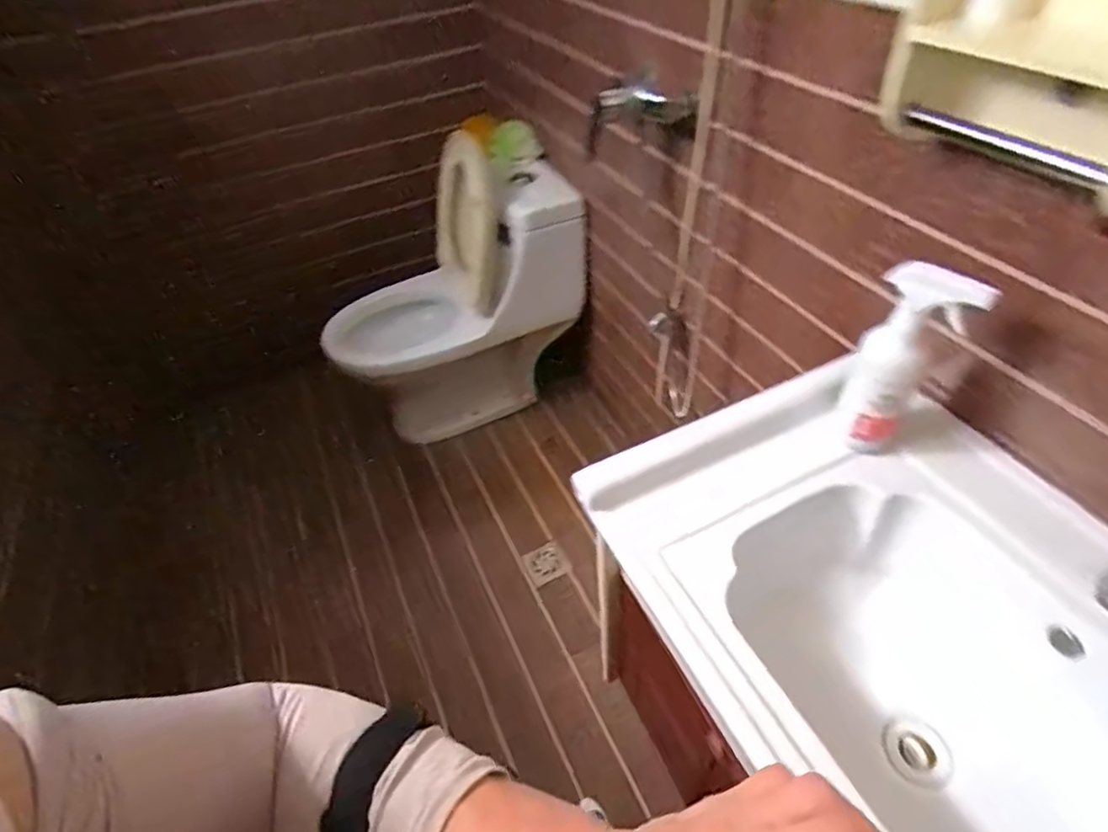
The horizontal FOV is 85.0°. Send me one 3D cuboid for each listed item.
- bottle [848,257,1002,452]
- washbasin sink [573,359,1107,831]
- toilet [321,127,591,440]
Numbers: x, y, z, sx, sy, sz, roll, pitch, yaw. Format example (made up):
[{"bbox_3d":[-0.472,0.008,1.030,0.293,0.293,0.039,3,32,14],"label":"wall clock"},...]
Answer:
[{"bbox_3d":[0.365,-0.051,0.643,0.083,0.233,0.050,8,47,14],"label":"bottle"},{"bbox_3d":[0.390,0.275,0.567,0.441,0.177,0.738,-22,47,-15],"label":"washbasin sink"},{"bbox_3d":[-0.272,-0.306,1.674,0.656,0.684,0.349,-17,46,-10],"label":"toilet"}]

